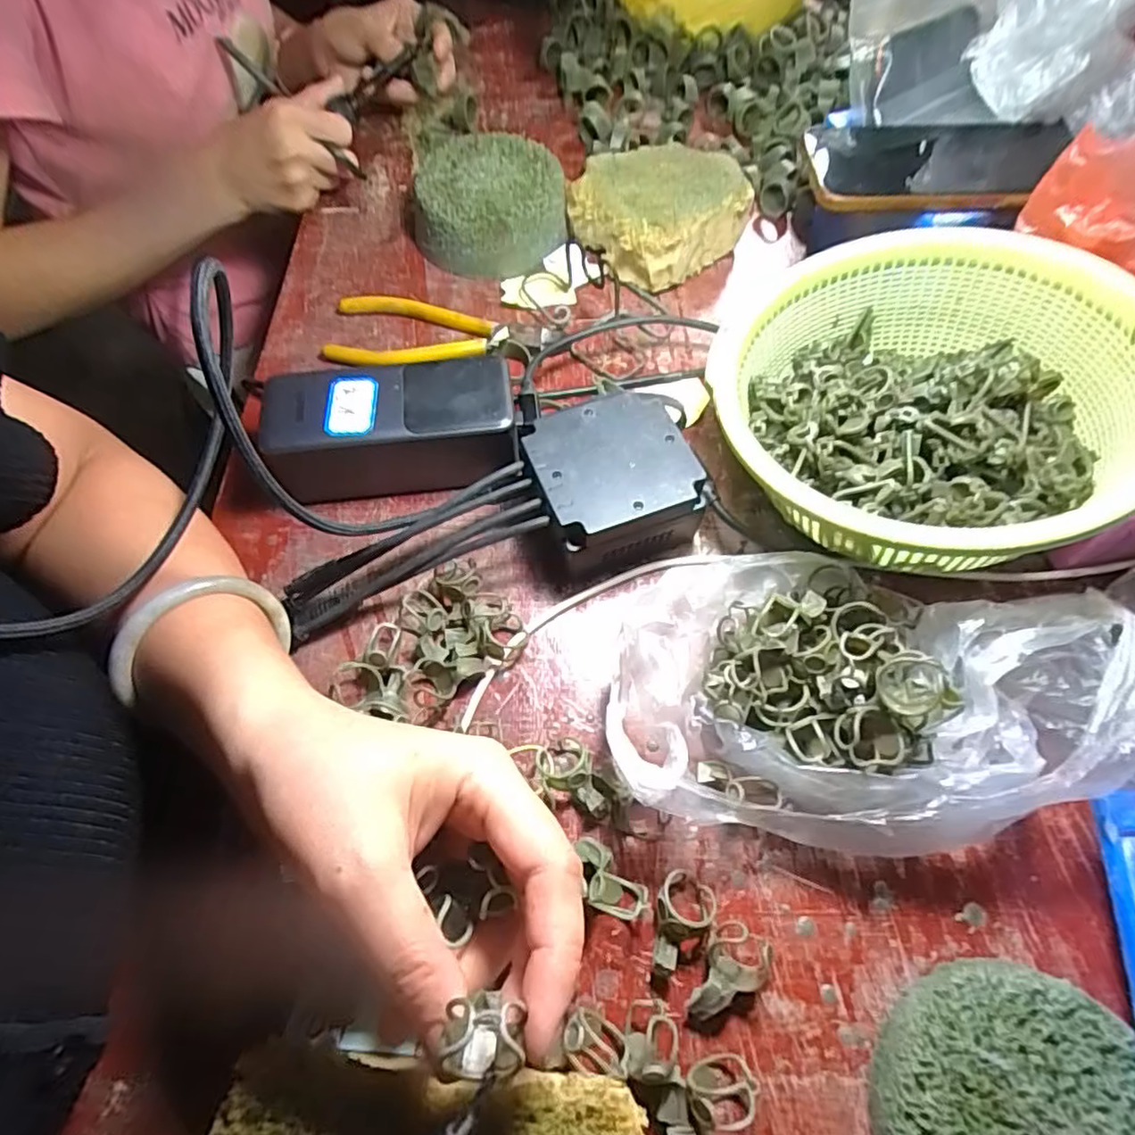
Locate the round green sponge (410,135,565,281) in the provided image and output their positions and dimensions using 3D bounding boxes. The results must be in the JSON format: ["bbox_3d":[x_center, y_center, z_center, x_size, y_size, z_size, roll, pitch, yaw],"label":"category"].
[{"bbox_3d":[-0.057,-0.262,0.454,0.105,0.050,0.095,-4,60,-2],"label":"round green sponge"}]

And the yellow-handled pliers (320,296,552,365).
[{"bbox_3d":[-0.084,-0.157,0.410,0.140,0.018,0.059,-2,60,-1],"label":"yellow-handled pliers"}]

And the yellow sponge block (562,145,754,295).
[{"bbox_3d":[0.065,-0.258,0.453,0.120,0.043,0.103,-38,67,-20],"label":"yellow sponge block"}]

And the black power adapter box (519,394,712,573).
[{"bbox_3d":[0.023,-0.043,0.336,0.077,0.052,0.074,-20,62,-11],"label":"black power adapter box"}]

